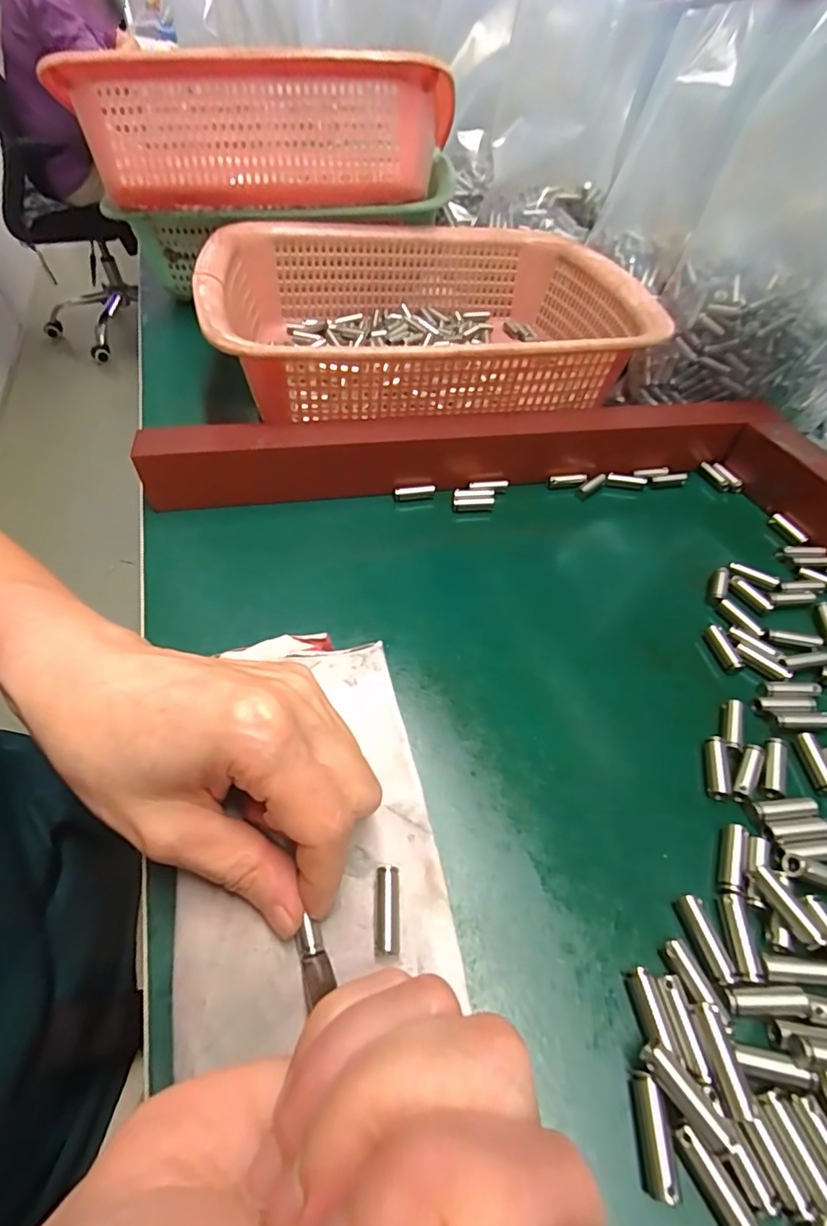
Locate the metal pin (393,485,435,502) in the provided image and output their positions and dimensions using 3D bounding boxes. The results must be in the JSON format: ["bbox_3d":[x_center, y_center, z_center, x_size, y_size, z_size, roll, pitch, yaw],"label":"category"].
[{"bbox_3d":[0.000,-0.075,0.312,0.025,0.007,0.004,-7,52,-8],"label":"metal pin"}]

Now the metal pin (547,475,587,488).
[{"bbox_3d":[0.100,-0.086,0.326,0.026,0.007,0.005,-3,52,-5],"label":"metal pin"}]

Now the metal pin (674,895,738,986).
[{"bbox_3d":[0.095,0.107,0.164,0.006,0.006,0.024,-9,53,-10],"label":"metal pin"}]

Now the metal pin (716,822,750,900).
[{"bbox_3d":[0.115,0.089,0.181,0.008,0.007,0.026,23,54,15],"label":"metal pin"}]

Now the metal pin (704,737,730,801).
[{"bbox_3d":[0.123,0.062,0.204,0.007,0.005,0.025,15,52,6],"label":"metal pin"}]

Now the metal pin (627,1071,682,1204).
[{"bbox_3d":[0.064,0.139,0.135,0.007,0.007,0.024,5,52,1],"label":"metal pin"}]

